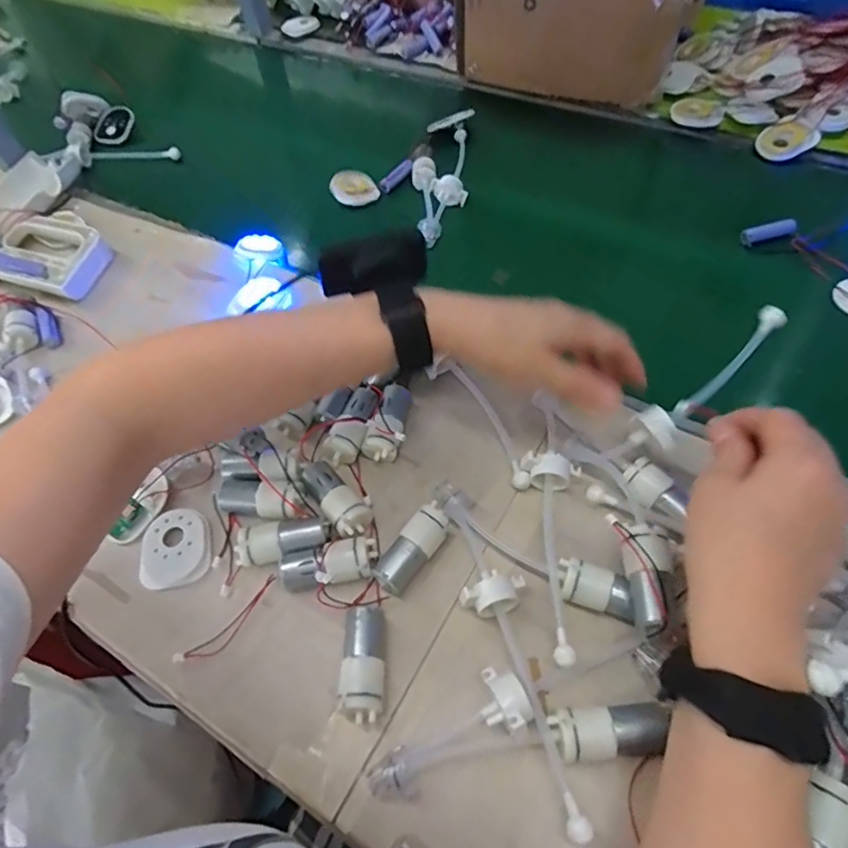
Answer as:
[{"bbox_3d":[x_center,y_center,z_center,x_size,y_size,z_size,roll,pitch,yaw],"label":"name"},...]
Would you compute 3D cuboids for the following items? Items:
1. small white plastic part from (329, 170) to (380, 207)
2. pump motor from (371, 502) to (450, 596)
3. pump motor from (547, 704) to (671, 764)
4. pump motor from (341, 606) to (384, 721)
[{"bbox_3d":[-0.078,-0.265,0.626,0.054,0.036,0.012,1,14,-7],"label":"small white plastic part"},{"bbox_3d":[-0.007,0.084,0.374,0.024,0.023,0.063,33,65,23],"label":"pump motor"},{"bbox_3d":[0.101,0.168,0.303,0.062,0.023,0.024,-6,56,1],"label":"pump motor"},{"bbox_3d":[-0.035,0.144,0.336,0.023,0.024,0.063,-2,57,4],"label":"pump motor"}]

